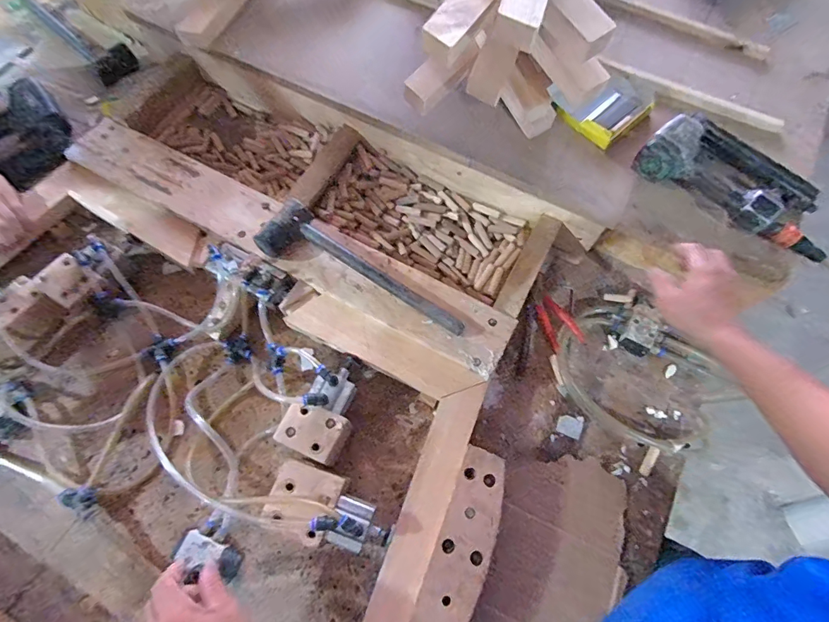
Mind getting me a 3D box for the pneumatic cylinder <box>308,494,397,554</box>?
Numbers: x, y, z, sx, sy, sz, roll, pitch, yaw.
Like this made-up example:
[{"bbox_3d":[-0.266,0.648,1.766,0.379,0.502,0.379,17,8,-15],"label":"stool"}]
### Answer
[{"bbox_3d":[-0.071,0.257,0.511,0.088,0.052,0.051,22,69,8],"label":"pneumatic cylinder"}]

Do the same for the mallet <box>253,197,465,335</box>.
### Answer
[{"bbox_3d":[-0.083,-0.043,0.622,0.319,0.057,0.088,35,71,13],"label":"mallet"}]

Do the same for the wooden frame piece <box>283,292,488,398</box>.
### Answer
[{"bbox_3d":[-0.045,0.051,0.619,0.280,0.020,0.063,26,69,9],"label":"wooden frame piece"}]

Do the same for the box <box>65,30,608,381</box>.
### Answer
[{"bbox_3d":[-0.153,-0.191,0.705,0.832,0.103,0.304,28,70,10],"label":"box"}]

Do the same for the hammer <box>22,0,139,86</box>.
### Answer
[{"bbox_3d":[-0.708,-0.595,0.881,0.357,0.031,0.076,42,73,15],"label":"hammer"}]

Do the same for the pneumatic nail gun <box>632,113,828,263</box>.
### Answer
[{"bbox_3d":[0.480,-0.203,0.617,0.277,0.066,0.155,34,71,12],"label":"pneumatic nail gun"}]

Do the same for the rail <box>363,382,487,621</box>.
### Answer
[{"bbox_3d":[-0.004,0.287,0.513,0.053,0.021,0.421,19,68,7],"label":"rail"}]

